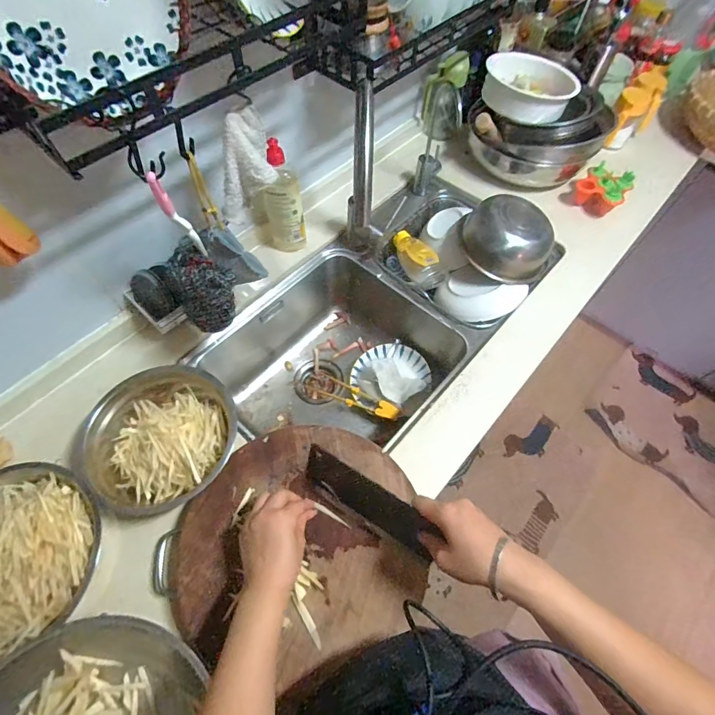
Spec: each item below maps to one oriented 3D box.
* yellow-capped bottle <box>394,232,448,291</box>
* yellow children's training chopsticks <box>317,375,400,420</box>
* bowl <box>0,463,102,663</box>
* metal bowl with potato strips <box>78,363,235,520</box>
[{"bbox_3d":[0.129,-0.216,0.875,0.063,0.054,0.150,-22,63,-14],"label":"yellow-capped bottle"},{"bbox_3d":[-0.001,0.087,0.873,0.195,0.034,0.051,21,61,26],"label":"yellow children's training chopsticks"},{"bbox_3d":[-0.442,0.247,0.504,0.224,0.075,0.217,1,60,-1],"label":"bowl"},{"bbox_3d":[-0.290,0.110,0.602,0.202,0.077,0.203,1,60,-1],"label":"metal bowl with potato strips"}]

